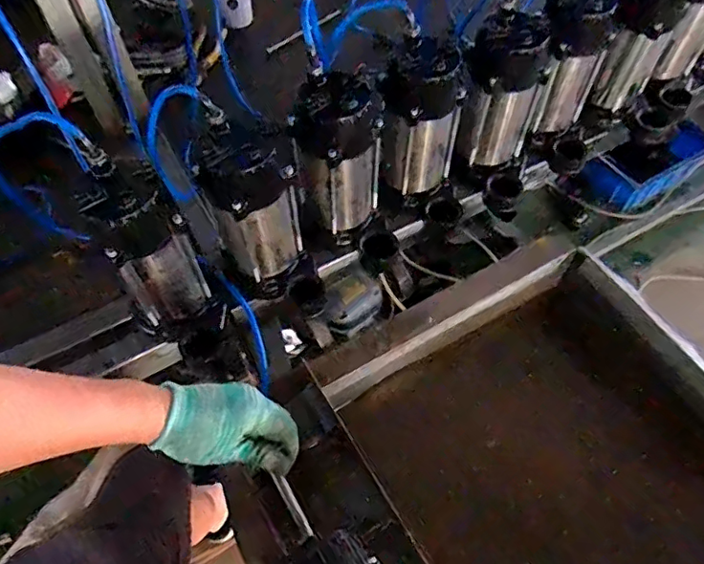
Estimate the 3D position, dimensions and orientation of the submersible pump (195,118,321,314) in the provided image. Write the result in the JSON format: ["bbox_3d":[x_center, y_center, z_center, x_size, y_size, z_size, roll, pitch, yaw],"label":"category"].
[{"bbox_3d":[-0.110,-0.073,0.685,0.109,0.290,0.115,-17,59,-9],"label":"submersible pump"}]

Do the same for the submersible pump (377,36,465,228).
[{"bbox_3d":[0.090,-0.191,0.724,0.112,0.223,0.106,3,58,3],"label":"submersible pump"}]

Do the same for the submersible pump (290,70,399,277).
[{"bbox_3d":[-0.009,-0.128,0.703,0.102,0.243,0.112,-12,58,-6],"label":"submersible pump"}]

